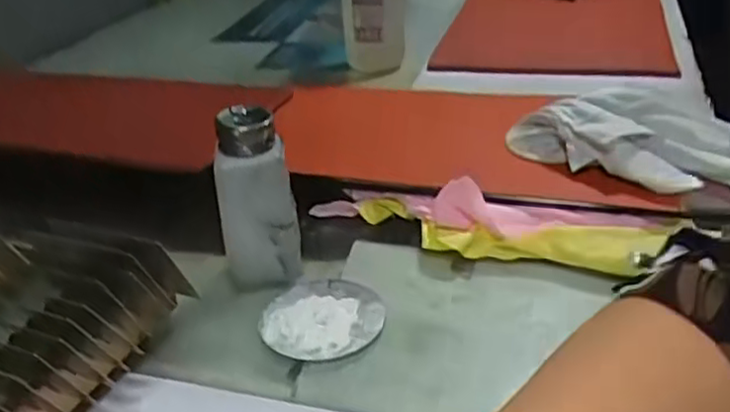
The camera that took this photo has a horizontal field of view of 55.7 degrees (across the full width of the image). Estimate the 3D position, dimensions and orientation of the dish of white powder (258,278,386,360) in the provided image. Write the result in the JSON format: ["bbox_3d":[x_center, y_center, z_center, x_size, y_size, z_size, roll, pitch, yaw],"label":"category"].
[{"bbox_3d":[-0.028,0.075,0.474,0.080,0.005,0.081,-3,29,2],"label":"dish of white powder"}]

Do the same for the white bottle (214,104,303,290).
[{"bbox_3d":[-0.075,-0.005,0.496,0.054,0.125,0.046,-3,29,2],"label":"white bottle"}]

